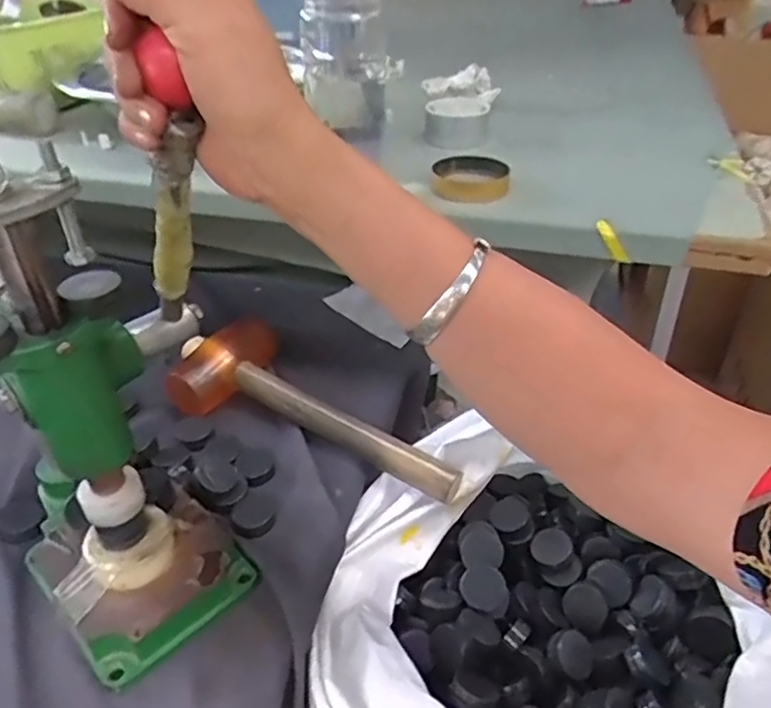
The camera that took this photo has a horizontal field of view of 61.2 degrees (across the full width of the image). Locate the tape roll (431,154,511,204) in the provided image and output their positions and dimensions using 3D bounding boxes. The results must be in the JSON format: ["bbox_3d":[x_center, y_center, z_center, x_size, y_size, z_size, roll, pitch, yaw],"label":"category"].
[{"bbox_3d":[0.077,-0.160,0.591,0.066,0.019,0.078,1,36,2],"label":"tape roll"}]

